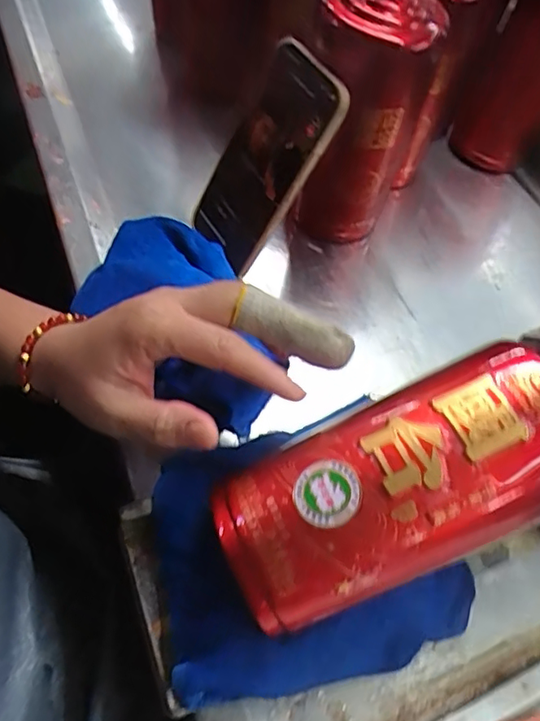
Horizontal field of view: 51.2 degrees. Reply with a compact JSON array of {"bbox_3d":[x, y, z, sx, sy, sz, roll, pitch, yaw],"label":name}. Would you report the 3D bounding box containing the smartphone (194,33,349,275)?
[{"bbox_3d":[-0.006,-0.138,0.400,0.011,0.163,0.076,-16,66,-40],"label":"smartphone"}]

